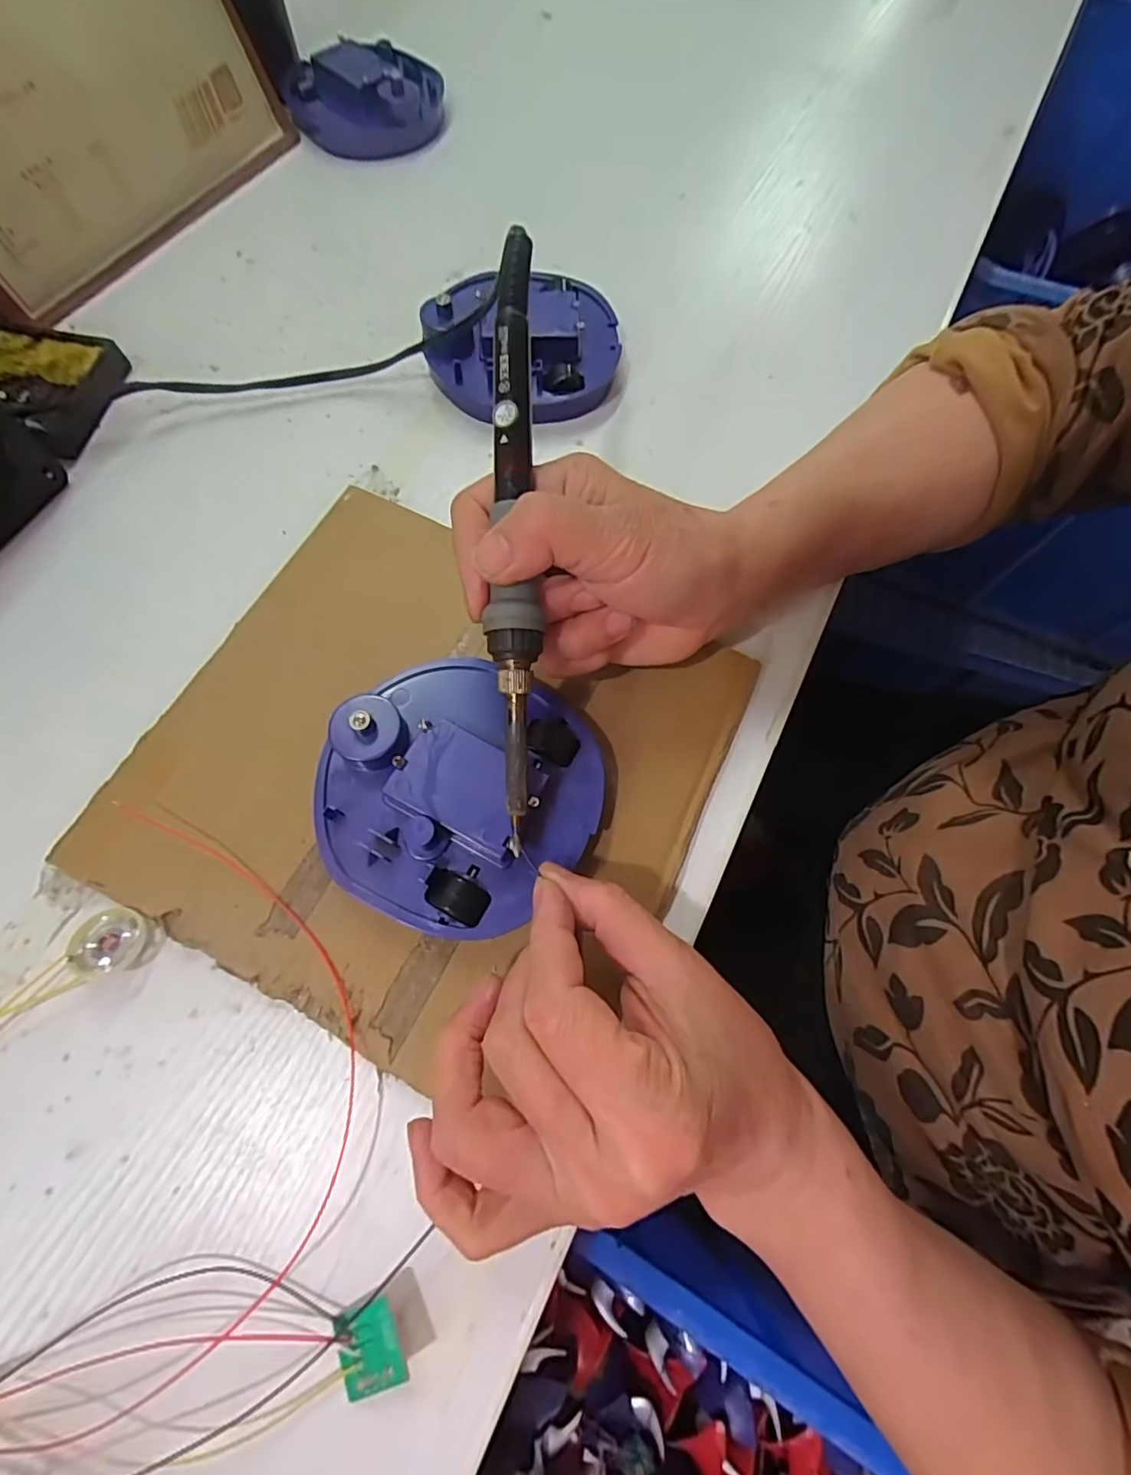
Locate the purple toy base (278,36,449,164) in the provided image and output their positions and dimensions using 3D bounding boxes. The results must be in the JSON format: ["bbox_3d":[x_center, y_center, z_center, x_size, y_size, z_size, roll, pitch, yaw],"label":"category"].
[{"bbox_3d":[-0.148,-0.453,0.405,0.110,0.032,0.078,18,70,5],"label":"purple toy base"}]

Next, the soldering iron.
[{"bbox_3d":[-0.018,-0.067,0.200,0.018,0.013,0.209,0,90,-1],"label":"soldering iron"}]

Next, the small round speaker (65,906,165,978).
[{"bbox_3d":[-0.173,0.077,0.217,0.028,0.011,0.025,5,70,1],"label":"small round speaker"}]

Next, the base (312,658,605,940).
[{"bbox_3d":[-0.041,0.020,0.226,0.104,0.031,0.105,0,70,-1],"label":"base"}]

